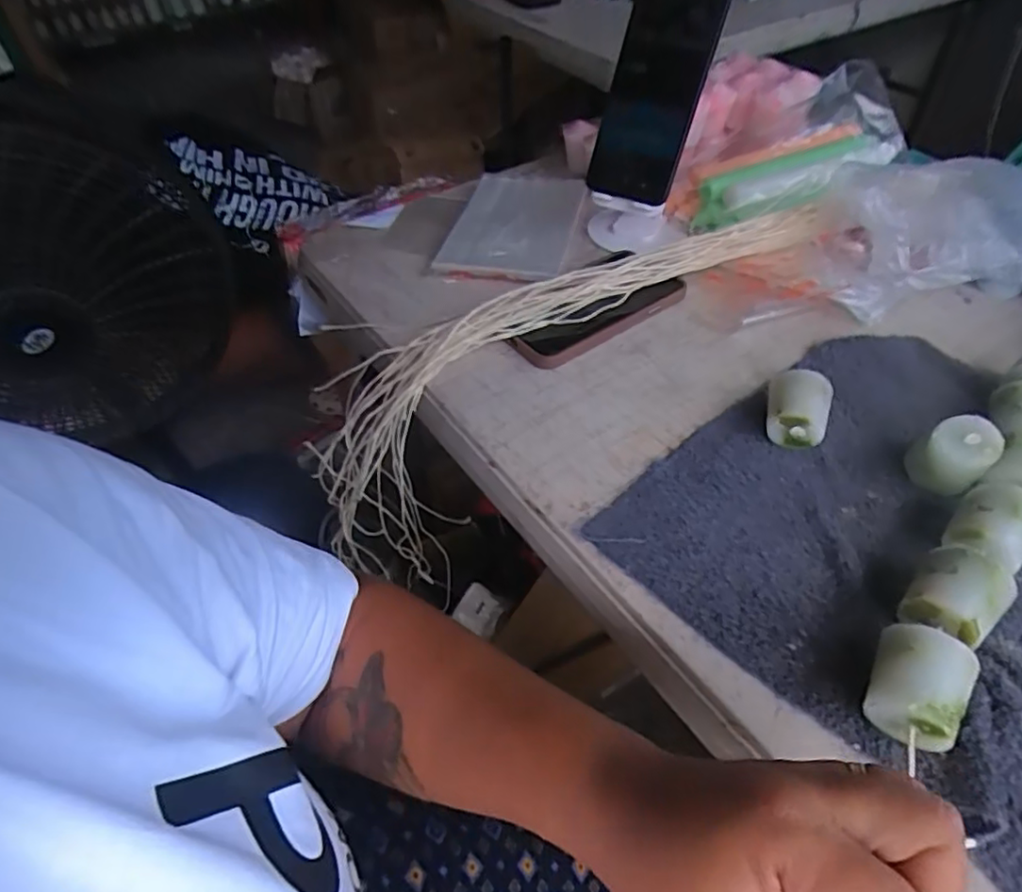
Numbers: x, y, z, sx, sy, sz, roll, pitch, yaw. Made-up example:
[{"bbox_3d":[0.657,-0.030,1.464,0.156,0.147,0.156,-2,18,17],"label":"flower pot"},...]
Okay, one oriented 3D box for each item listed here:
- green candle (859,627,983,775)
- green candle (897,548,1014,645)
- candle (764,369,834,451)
[{"bbox_3d":[0.181,0.109,0.274,0.036,0.034,0.049,28,53,24],"label":"green candle"},{"bbox_3d":[0.220,0.078,0.304,0.037,0.034,0.053,36,56,29],"label":"green candle"},{"bbox_3d":[0.187,-0.025,0.400,0.038,0.043,0.037,18,49,16],"label":"candle"}]

